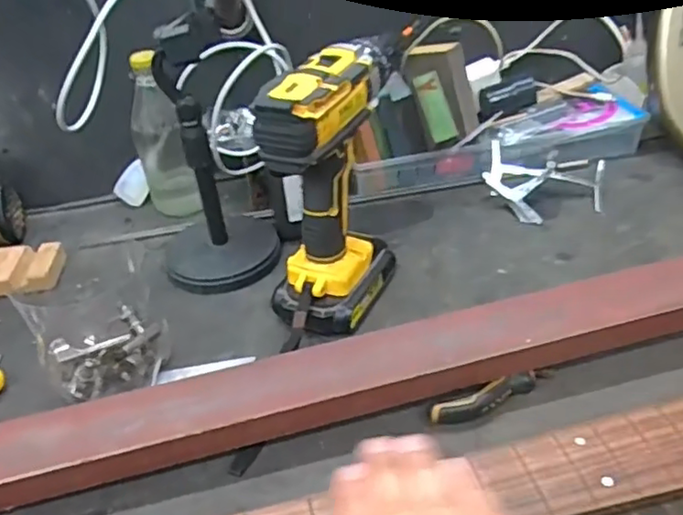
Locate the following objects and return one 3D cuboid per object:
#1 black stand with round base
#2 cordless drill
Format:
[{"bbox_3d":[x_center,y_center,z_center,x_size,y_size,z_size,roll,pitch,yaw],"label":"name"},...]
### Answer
[{"bbox_3d":[-0.124,-0.087,0.547,0.106,0.226,0.100,-11,36,-7],"label":"black stand with round base"},{"bbox_3d":[-0.006,-0.057,0.514,0.078,0.205,0.163,7,38,17],"label":"cordless drill"}]

